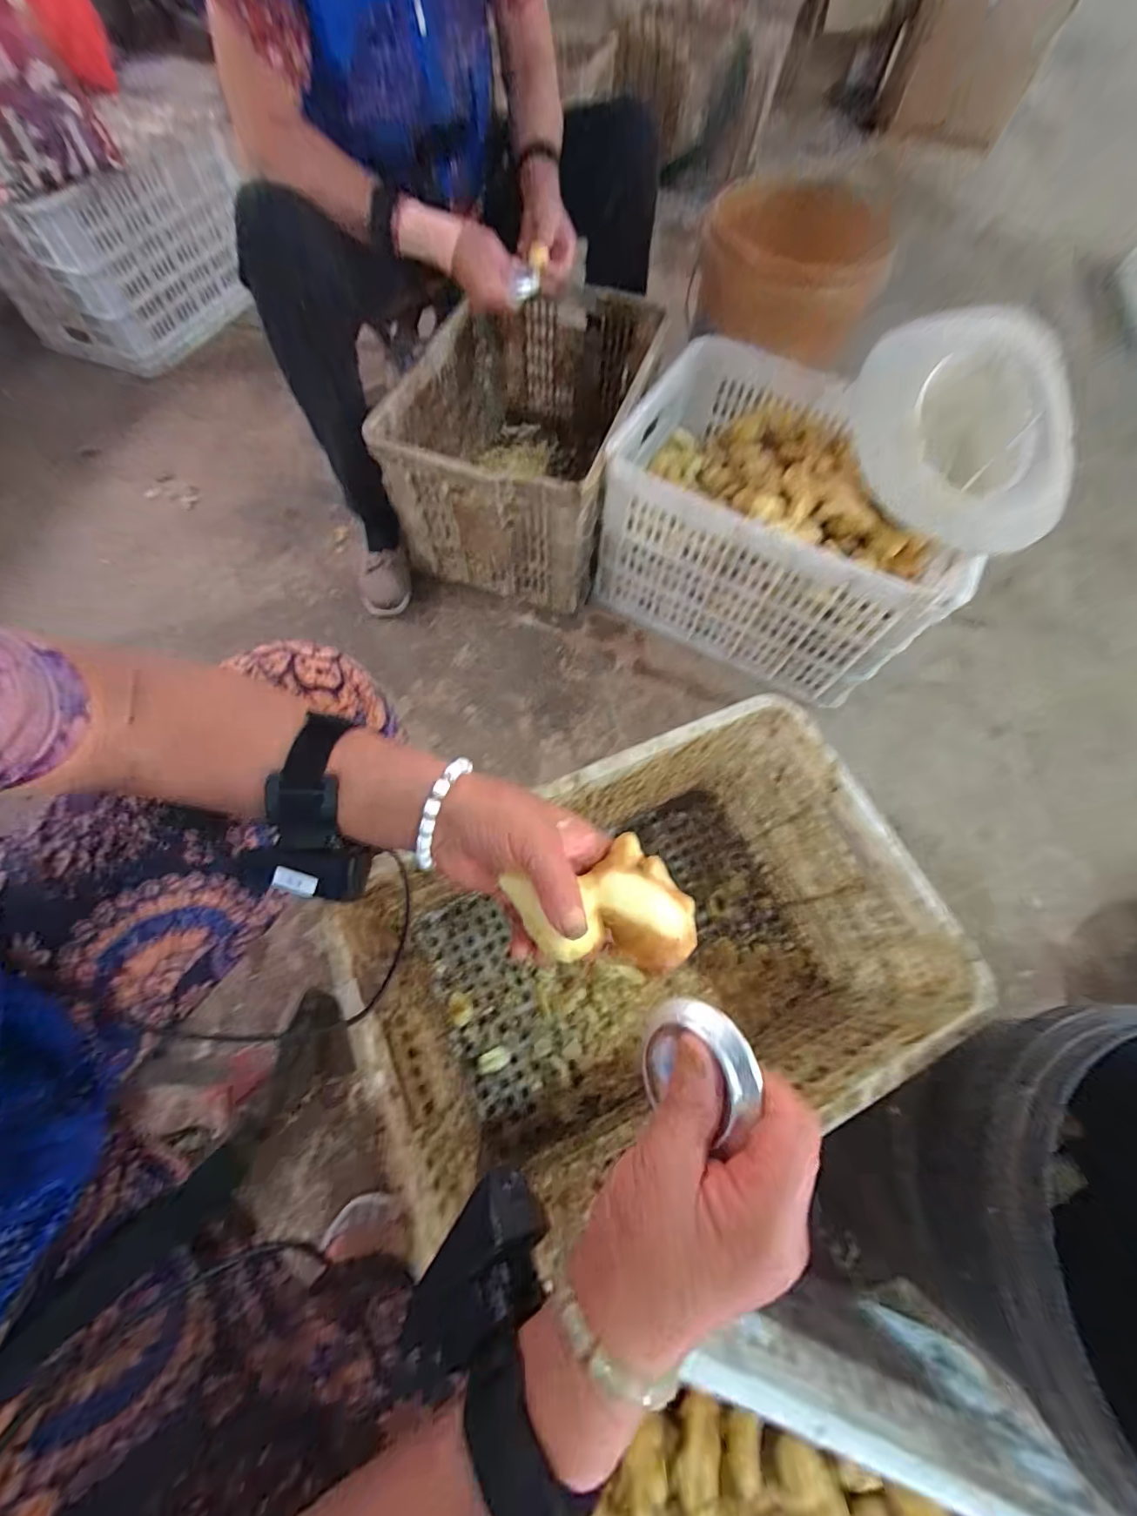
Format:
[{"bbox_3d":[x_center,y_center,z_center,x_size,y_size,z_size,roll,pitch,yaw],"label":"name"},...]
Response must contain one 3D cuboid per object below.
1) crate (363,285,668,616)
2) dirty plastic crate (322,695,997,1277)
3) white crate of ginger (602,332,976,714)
[{"bbox_3d":[-0.073,-0.615,0.932,0.365,0.281,0.594,16,67,3],"label":"crate"},{"bbox_3d":[0.077,0.221,0.563,0.519,0.278,0.344,-22,70,-13],"label":"dirty plastic crate"},{"bbox_3d":[0.354,-0.398,0.852,0.517,0.281,0.379,29,68,8],"label":"white crate of ginger"}]

